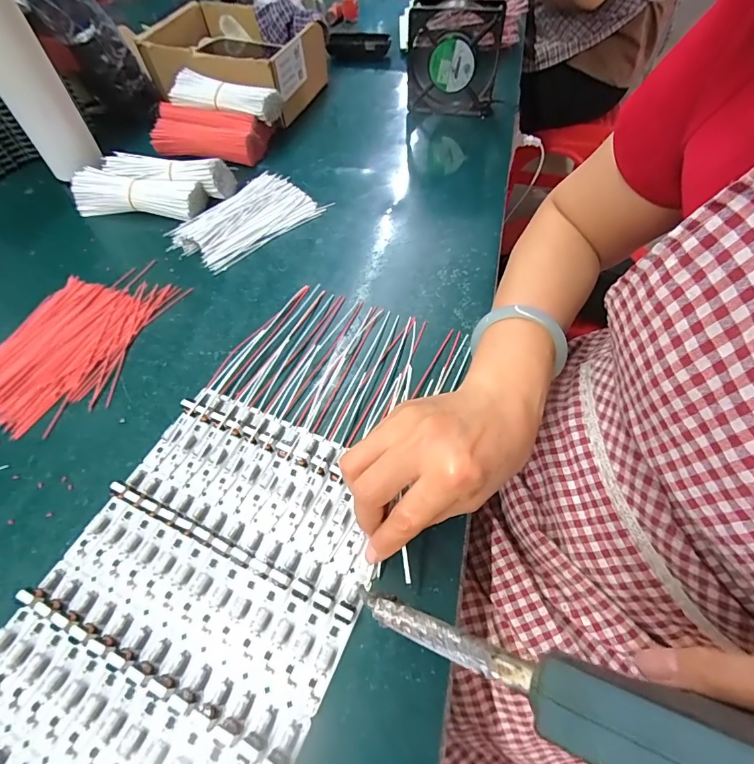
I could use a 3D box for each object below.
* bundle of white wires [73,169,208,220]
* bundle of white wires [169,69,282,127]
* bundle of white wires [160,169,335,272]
[{"bbox_3d":[-0.287,-0.226,0.498,0.158,0.029,0.047,7,55,8],"label":"bundle of white wires"},{"bbox_3d":[-0.211,-0.387,0.567,0.165,0.042,0.051,21,60,14],"label":"bundle of white wires"},{"bbox_3d":[-0.152,-0.192,0.477,0.158,0.016,0.099,-38,61,-21],"label":"bundle of white wires"}]

